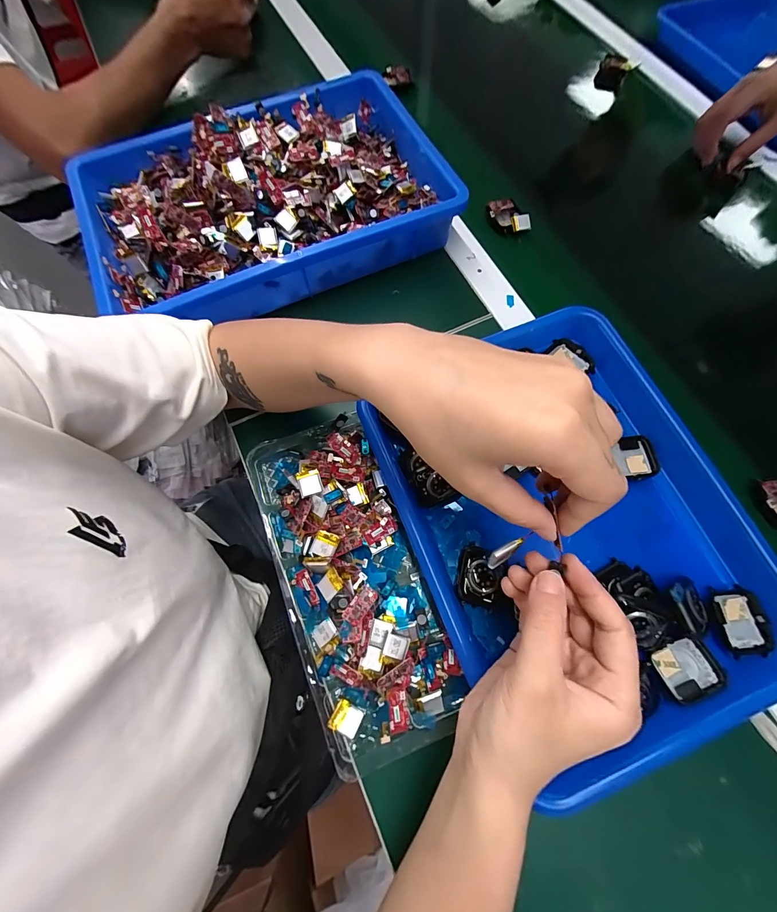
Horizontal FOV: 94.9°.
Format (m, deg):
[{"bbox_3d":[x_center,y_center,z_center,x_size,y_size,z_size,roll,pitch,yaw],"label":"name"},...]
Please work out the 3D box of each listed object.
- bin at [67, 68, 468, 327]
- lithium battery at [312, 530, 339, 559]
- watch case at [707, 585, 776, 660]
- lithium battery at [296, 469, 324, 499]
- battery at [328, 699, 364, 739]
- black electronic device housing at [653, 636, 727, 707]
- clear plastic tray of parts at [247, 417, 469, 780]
[{"bbox_3d":[-0.124,-0.298,0.401,0.392,0.057,0.278,-22,73,-8],"label":"bin"},{"bbox_3d":[-0.051,0.071,0.285,0.020,0.004,0.020,23,87,-1],"label":"lithium battery"},{"bbox_3d":[0.263,0.123,0.266,0.034,0.008,0.046,-5,71,-2],"label":"watch case"},{"bbox_3d":[-0.064,0.022,0.289,0.019,0.007,0.020,-14,96,-3],"label":"lithium battery"},{"bbox_3d":[-0.030,0.189,0.257,0.021,0.004,0.019,25,54,6],"label":"battery"},{"bbox_3d":[0.214,0.152,0.255,0.039,0.011,0.032,-19,72,-7],"label":"black electronic device housing"},{"bbox_3d":[-0.034,0.090,0.281,0.108,0.041,0.252,-21,71,-7],"label":"clear plastic tray of parts"}]

